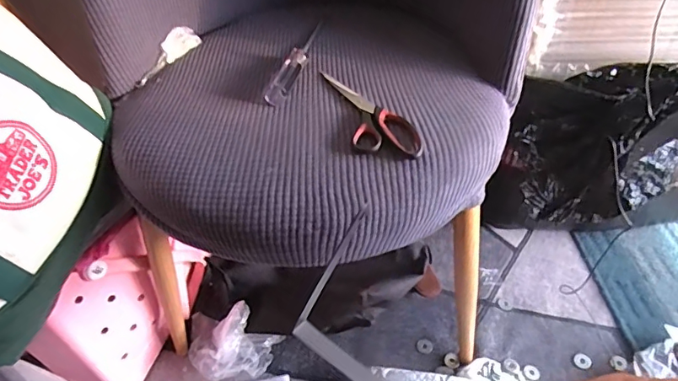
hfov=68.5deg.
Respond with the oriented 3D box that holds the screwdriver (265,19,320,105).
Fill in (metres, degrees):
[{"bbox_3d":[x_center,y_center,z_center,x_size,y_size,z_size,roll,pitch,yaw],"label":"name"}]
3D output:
[{"bbox_3d":[-0.054,-0.180,0.671,0.035,0.023,0.190,11,48,15],"label":"screwdriver"}]

